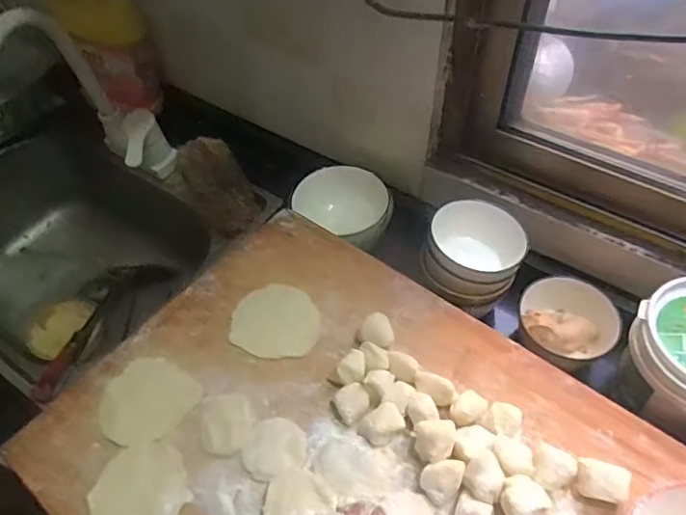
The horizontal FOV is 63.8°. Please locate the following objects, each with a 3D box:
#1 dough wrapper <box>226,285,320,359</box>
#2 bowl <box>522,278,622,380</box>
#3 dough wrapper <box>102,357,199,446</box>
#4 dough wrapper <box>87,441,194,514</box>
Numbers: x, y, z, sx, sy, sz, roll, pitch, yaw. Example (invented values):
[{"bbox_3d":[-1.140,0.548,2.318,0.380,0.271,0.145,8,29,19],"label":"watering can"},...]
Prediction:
[{"bbox_3d":[-0.070,0.068,0.593,0.091,0.004,0.088,1,50,-1],"label":"dough wrapper"},{"bbox_3d":[0.264,0.081,0.650,0.110,0.063,0.105,-1,51,1],"label":"bowl"},{"bbox_3d":[-0.192,0.137,0.533,0.085,0.004,0.084,31,59,26],"label":"dough wrapper"},{"bbox_3d":[-0.177,0.201,0.480,0.080,0.004,0.077,-11,51,-6],"label":"dough wrapper"}]

